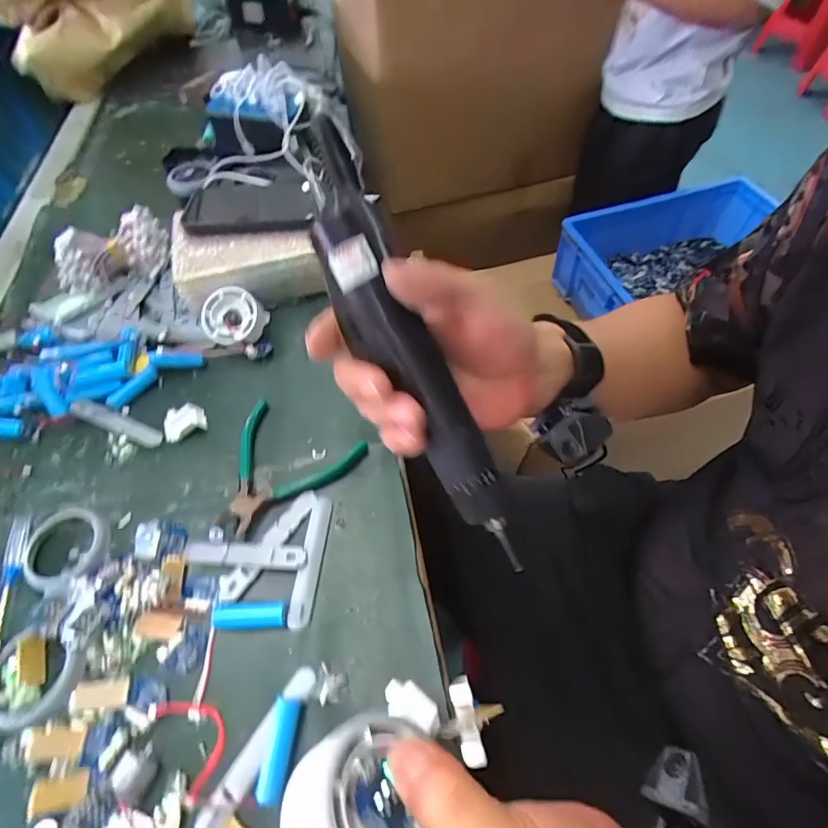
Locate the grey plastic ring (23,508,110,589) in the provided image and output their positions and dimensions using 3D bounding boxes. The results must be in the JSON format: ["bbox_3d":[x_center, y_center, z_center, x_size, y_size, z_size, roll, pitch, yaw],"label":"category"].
[{"bbox_3d":[-0.259,0.101,0.348,0.056,0.012,0.058,-1,54,2],"label":"grey plastic ring"}]

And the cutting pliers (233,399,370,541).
[{"bbox_3d":[-0.112,0.027,0.394,0.114,0.020,0.107,-28,58,-16],"label":"cutting pliers"}]

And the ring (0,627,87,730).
[{"bbox_3d":[-0.245,0.169,0.296,0.060,0.010,0.052,12,56,12],"label":"ring"}]

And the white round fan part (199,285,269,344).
[{"bbox_3d":[-0.180,-0.095,0.466,0.058,0.028,0.055,-12,88,-3],"label":"white round fan part"}]

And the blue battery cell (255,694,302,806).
[{"bbox_3d":[-0.078,0.194,0.270,0.016,0.012,0.049,2,54,4],"label":"blue battery cell"}]

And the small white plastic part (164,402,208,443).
[{"bbox_3d":[-0.206,0.006,0.417,0.036,0.013,0.032,-21,56,-12],"label":"small white plastic part"}]

